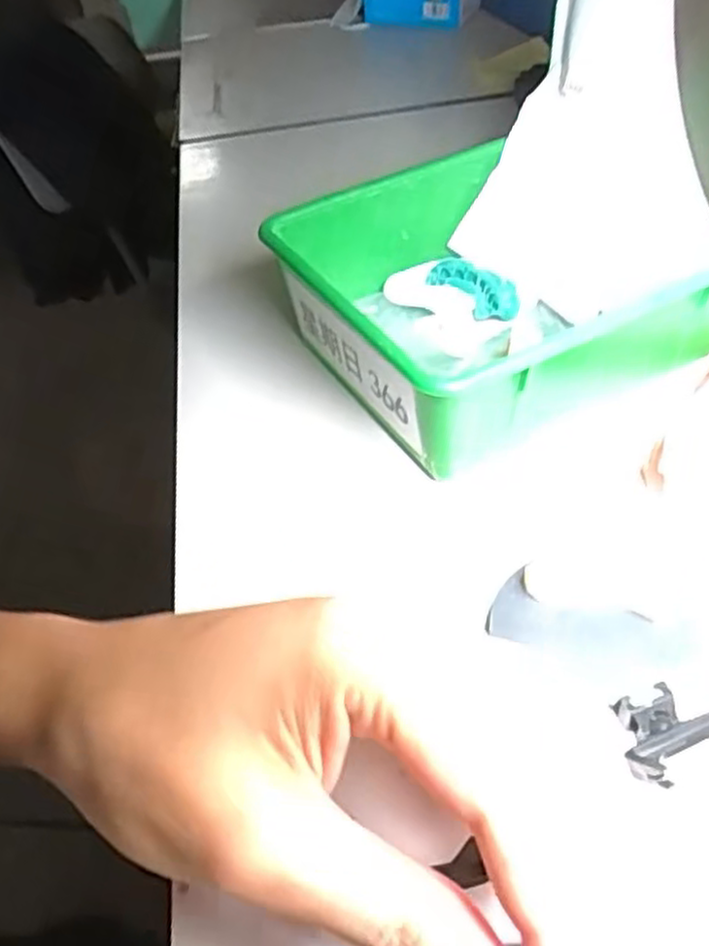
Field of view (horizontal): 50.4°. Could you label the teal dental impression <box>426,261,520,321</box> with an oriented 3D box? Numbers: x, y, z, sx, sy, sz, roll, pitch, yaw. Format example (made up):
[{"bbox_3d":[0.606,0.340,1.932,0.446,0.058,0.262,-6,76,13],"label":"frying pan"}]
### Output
[{"bbox_3d":[0.060,-0.093,0.380,0.047,0.016,0.020,32,55,12],"label":"teal dental impression"}]

